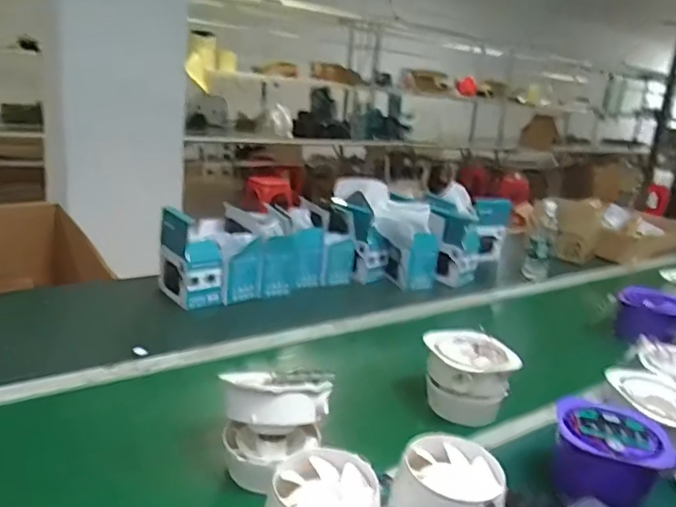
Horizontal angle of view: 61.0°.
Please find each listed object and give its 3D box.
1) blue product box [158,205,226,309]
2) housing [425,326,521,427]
[{"bbox_3d":[-0.327,0.007,1.269,0.099,0.190,0.131,-8,22,-38],"label":"blue product box"},{"bbox_3d":[0.215,0.212,0.985,0.129,0.120,0.132,0,18,-16],"label":"housing"}]

